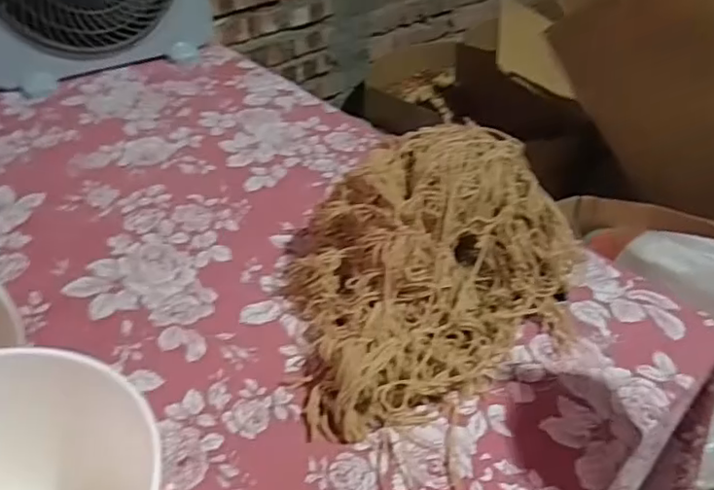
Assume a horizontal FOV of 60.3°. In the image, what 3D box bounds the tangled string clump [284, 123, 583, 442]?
[{"bbox_3d":[0.065,0.003,0.496,0.254,0.126,0.219,-11,40,-15],"label":"tangled string clump"}]

